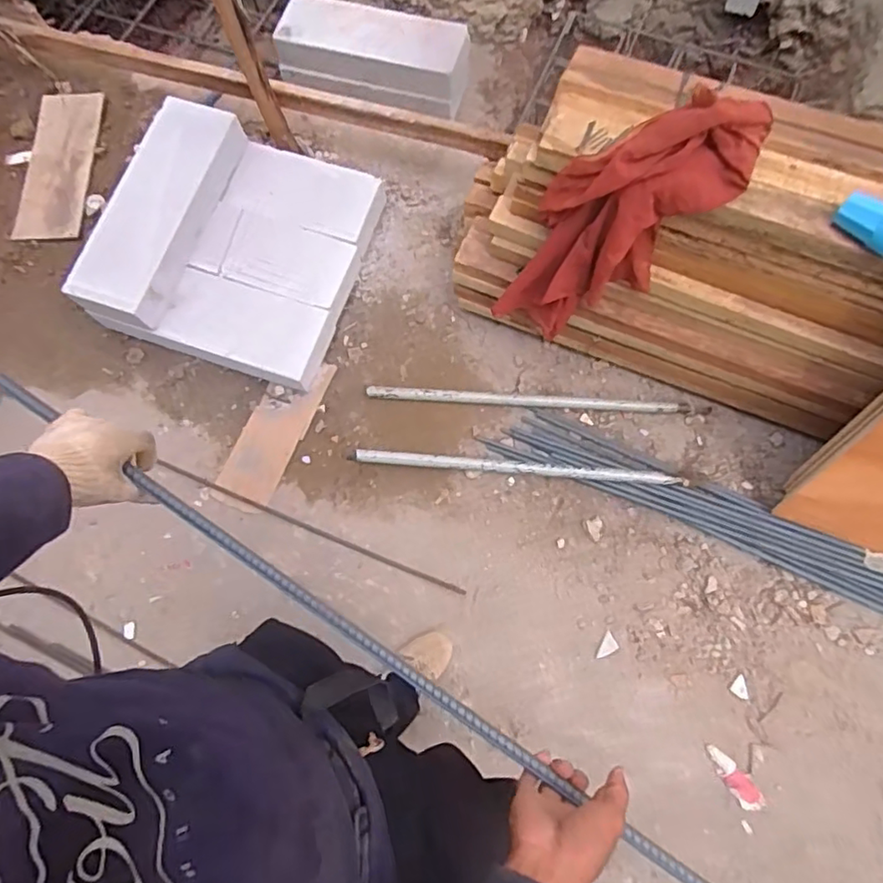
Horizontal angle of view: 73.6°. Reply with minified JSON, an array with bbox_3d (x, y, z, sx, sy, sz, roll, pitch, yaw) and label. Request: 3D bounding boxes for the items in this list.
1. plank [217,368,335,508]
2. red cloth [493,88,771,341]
[{"bbox_3d":[-0.430,-0.038,1.537,0.160,0.025,0.393,21,75,10],"label":"plank"},{"bbox_3d":[0.324,-0.409,1.163,0.248,0.618,0.163,-4,69,-32],"label":"red cloth"}]

